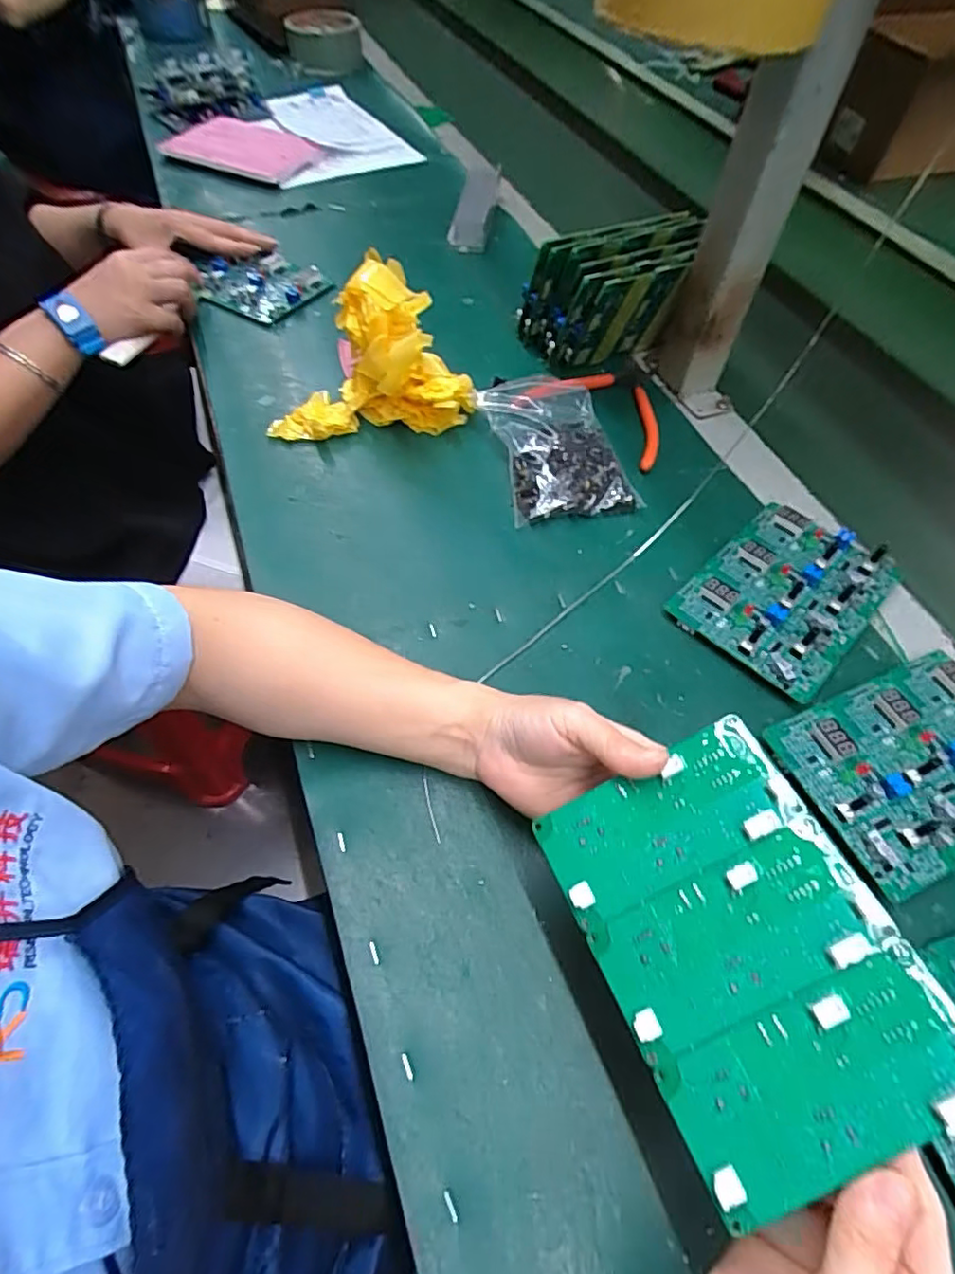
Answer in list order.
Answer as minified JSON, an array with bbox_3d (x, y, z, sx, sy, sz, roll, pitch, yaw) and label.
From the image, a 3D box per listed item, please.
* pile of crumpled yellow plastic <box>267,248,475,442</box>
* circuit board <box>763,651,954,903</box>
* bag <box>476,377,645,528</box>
[{"bbox_3d":[-0.090,-0.231,0.485,0.167,0.102,0.085,-6,57,-7],"label":"pile of crumpled yellow plastic"},{"bbox_3d":[0.260,0.072,0.351,0.146,0.021,0.104,-19,60,-15],"label":"circuit board"},{"bbox_3d":[0.062,-0.157,0.492,0.096,0.033,0.146,-11,58,-10],"label":"bag"}]

